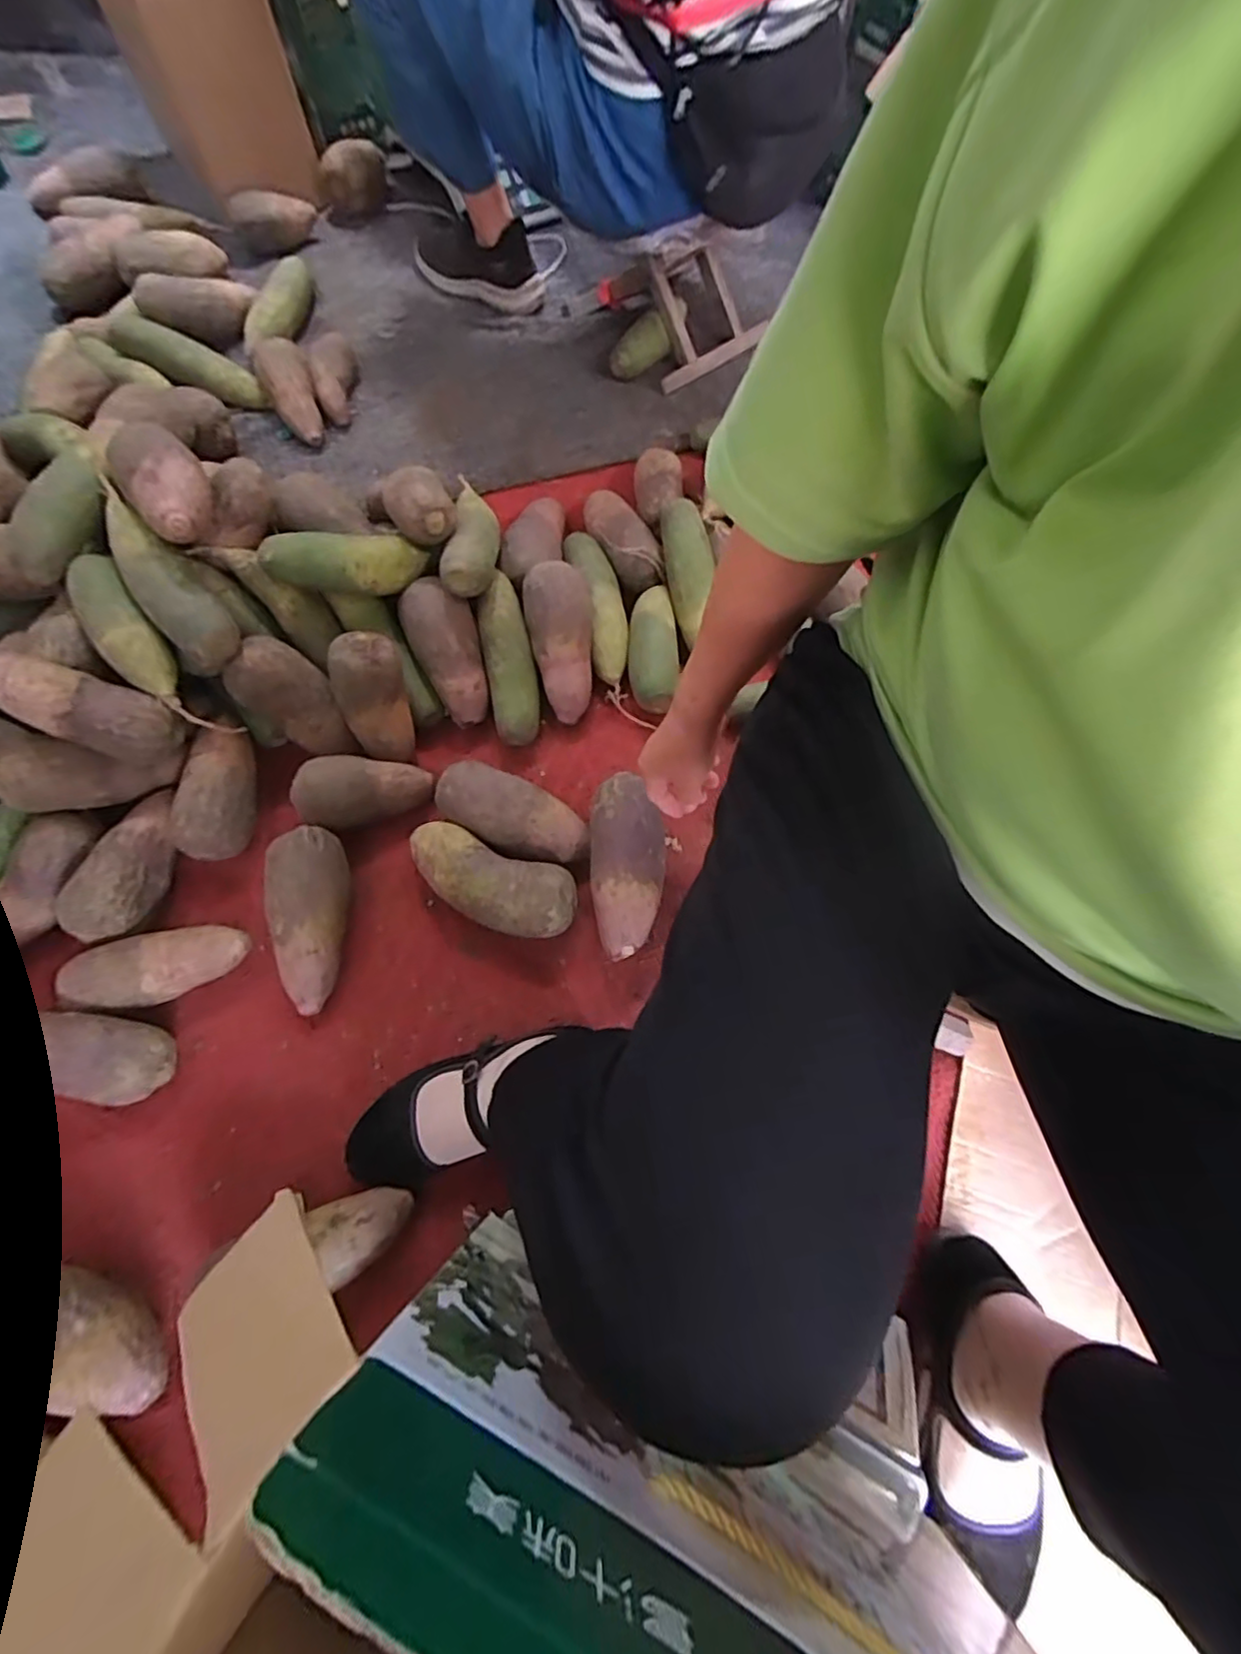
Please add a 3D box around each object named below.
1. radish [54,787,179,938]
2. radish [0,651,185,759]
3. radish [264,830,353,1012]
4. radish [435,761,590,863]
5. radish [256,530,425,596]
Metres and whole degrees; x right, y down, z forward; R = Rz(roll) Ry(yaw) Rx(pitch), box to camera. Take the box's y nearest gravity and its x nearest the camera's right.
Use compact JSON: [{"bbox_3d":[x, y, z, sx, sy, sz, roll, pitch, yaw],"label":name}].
[{"bbox_3d":[-0.491,0.033,0.615,0.062,0.055,0.163,3,56,-1],"label":"radish"},{"bbox_3d":[-0.510,-0.114,0.585,0.158,0.059,0.062,23,64,-33],"label":"radish"},{"bbox_3d":[-0.305,0.088,0.607,0.077,0.068,0.175,-7,69,-5],"label":"radish"},{"bbox_3d":[-0.116,-0.007,0.656,0.168,0.068,0.077,24,69,7],"label":"radish"},{"bbox_3d":[-0.294,-0.282,0.660,0.162,0.070,0.052,-11,69,-7],"label":"radish"}]

